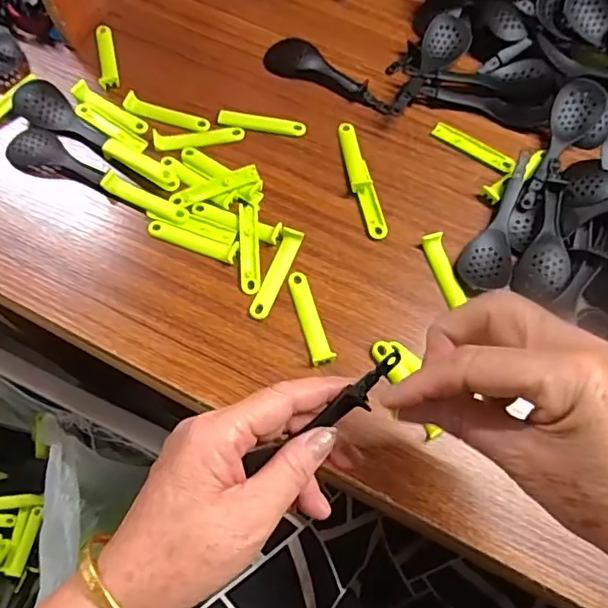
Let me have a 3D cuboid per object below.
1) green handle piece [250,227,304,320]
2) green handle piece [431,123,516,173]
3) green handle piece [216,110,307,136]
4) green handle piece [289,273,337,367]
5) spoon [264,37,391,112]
[{"bbox_3d":[-0.021,-0.024,0.444,0.015,0.007,0.076,20,68,9],"label":"green handle piece"},{"bbox_3d":[0.146,-0.134,0.497,0.076,0.004,0.014,34,71,15],"label":"green handle piece"},{"bbox_3d":[-0.037,-0.159,0.505,0.076,0.004,0.015,10,67,5],"label":"green handle piece"},{"bbox_3d":[0.005,0.010,0.430,0.016,0.006,0.075,-14,67,-5],"label":"green handle piece"},{"bbox_3d":[0.019,-0.205,0.520,0.126,0.013,0.036,34,71,15],"label":"spoon"}]

